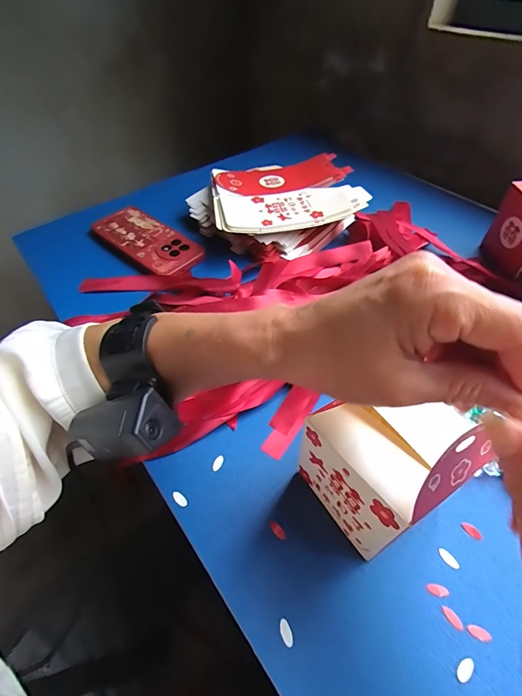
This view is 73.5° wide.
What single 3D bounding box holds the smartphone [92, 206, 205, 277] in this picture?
[{"bbox_3d":[-0.151,-0.143,0.467,0.152,0.015,0.069,34,59,24],"label":"smartphone"}]

